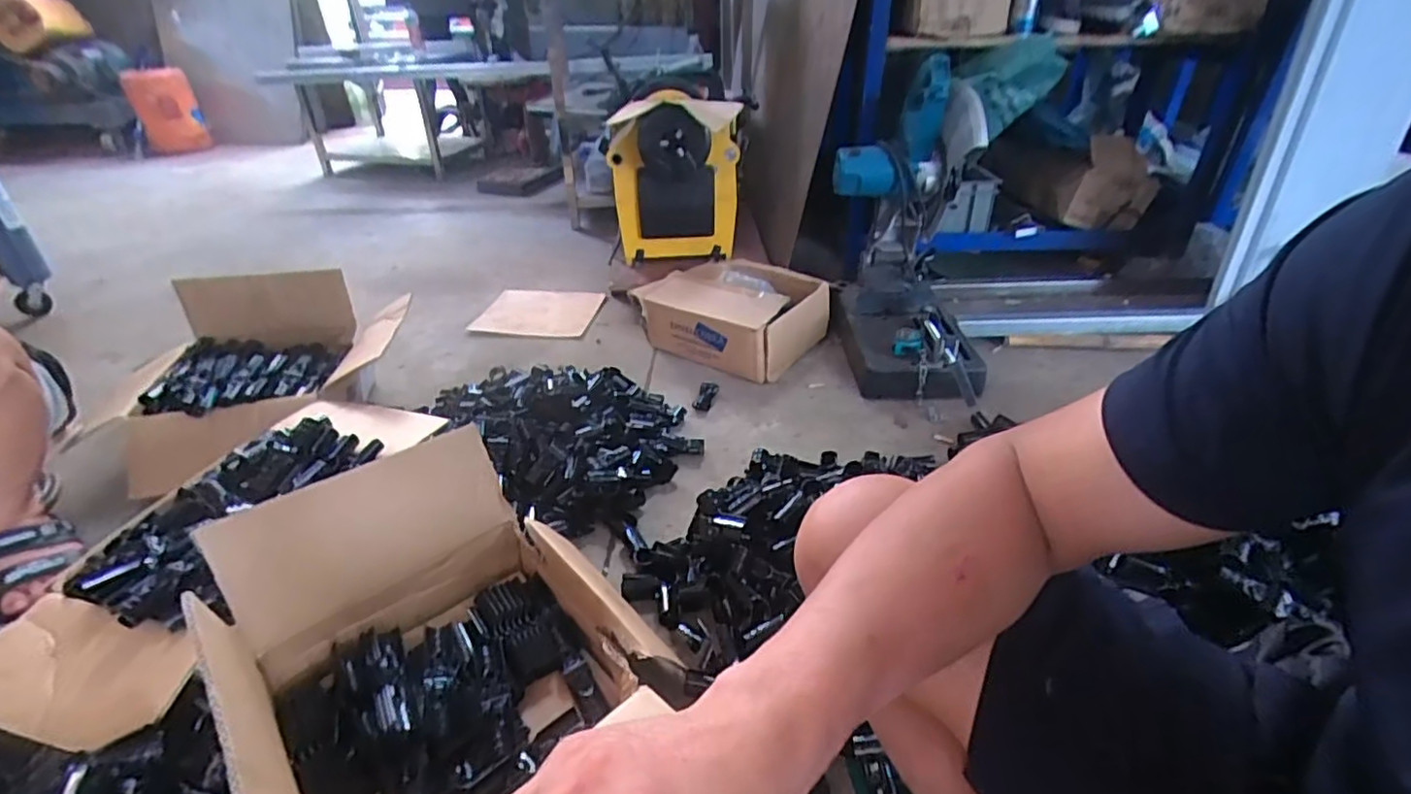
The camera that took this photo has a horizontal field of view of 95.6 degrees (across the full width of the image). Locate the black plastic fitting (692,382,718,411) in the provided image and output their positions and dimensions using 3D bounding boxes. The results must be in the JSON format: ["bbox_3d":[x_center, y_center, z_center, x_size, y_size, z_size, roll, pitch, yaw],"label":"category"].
[{"bbox_3d":[0.000,-0.001,1.249,0.031,0.024,0.074,9,35,15],"label":"black plastic fitting"}]

